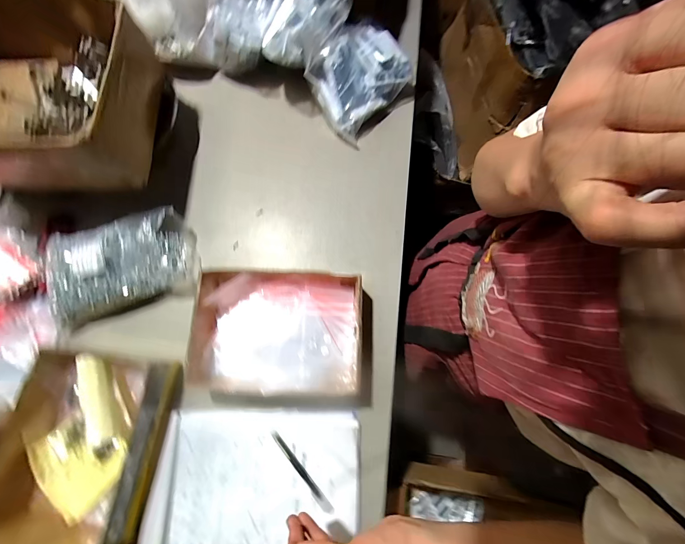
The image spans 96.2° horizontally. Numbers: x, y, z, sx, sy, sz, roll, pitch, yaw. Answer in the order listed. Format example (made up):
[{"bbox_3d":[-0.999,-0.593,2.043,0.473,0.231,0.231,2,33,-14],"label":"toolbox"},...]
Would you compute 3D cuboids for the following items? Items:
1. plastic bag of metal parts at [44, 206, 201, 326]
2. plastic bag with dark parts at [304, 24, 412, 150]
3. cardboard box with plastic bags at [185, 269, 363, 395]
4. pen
[{"bbox_3d":[-0.363,-0.017,0.502,0.212,0.082,0.144,-14,78,-4],"label":"plastic bag of metal parts"},{"bbox_3d":[0.030,-0.372,0.597,0.145,0.098,0.194,39,80,7],"label":"plastic bag with dark parts"},{"bbox_3d":[-0.097,0.094,0.488,0.251,0.062,0.184,1,77,-1],"label":"cardboard box with plastic bags"},{"bbox_3d":[-0.063,0.302,0.465,0.012,0.011,0.141,-41,81,-9],"label":"pen"}]

